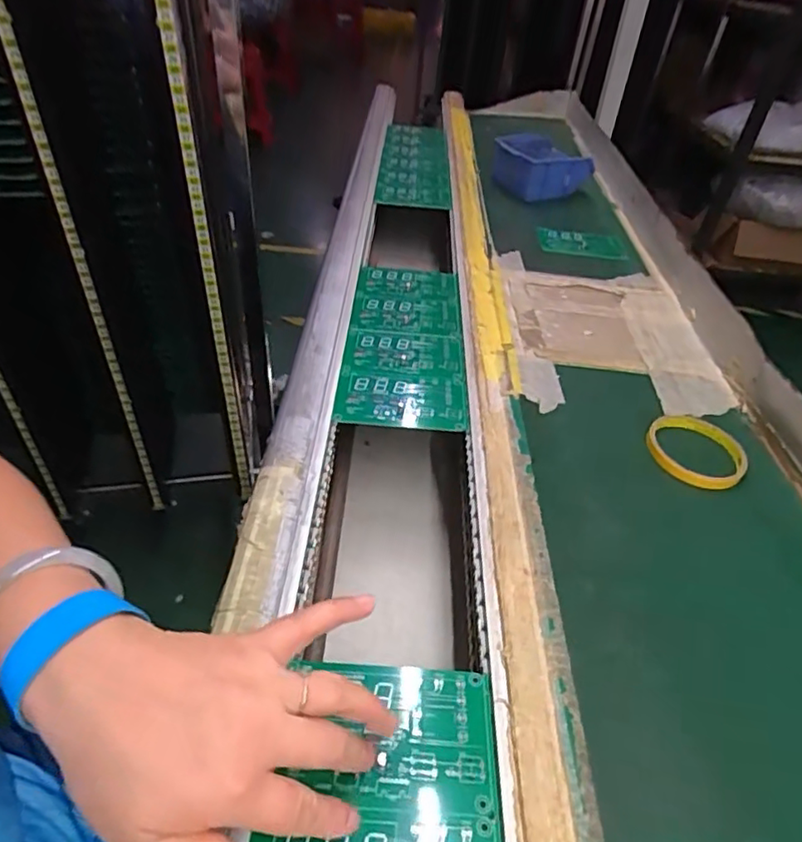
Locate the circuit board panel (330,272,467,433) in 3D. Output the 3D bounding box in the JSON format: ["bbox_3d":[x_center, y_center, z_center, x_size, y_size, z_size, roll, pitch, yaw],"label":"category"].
[{"bbox_3d":[0.004,-0.095,0.645,0.120,0.009,0.301,4,38,-1],"label":"circuit board panel"}]

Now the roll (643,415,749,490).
[{"bbox_3d":[0.259,0.025,0.520,0.082,0.013,0.087,4,39,-3],"label":"roll"}]

